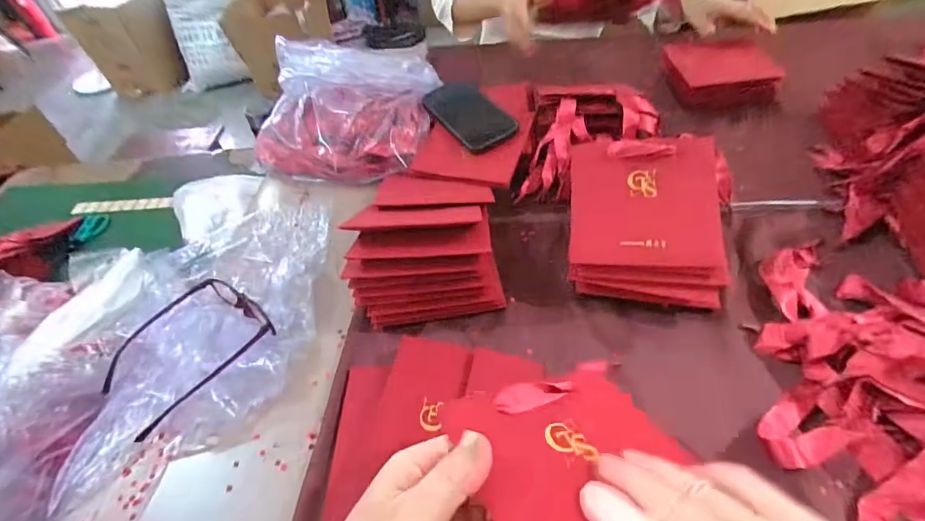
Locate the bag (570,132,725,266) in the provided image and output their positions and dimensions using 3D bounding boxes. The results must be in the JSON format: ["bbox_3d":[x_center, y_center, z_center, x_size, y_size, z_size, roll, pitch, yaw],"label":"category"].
[{"bbox_3d":[0.186,-0.062,0.438,0.144,0.009,0.132,1,83,12],"label":"bag"}]

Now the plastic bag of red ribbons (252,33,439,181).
[{"bbox_3d":[-0.181,-0.228,0.646,0.263,0.112,0.202,4,49,10],"label":"plastic bag of red ribbons"}]

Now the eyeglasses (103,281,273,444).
[{"bbox_3d":[-0.282,0.083,0.430,0.146,0.031,0.146,29,58,29],"label":"eyeglasses"}]

